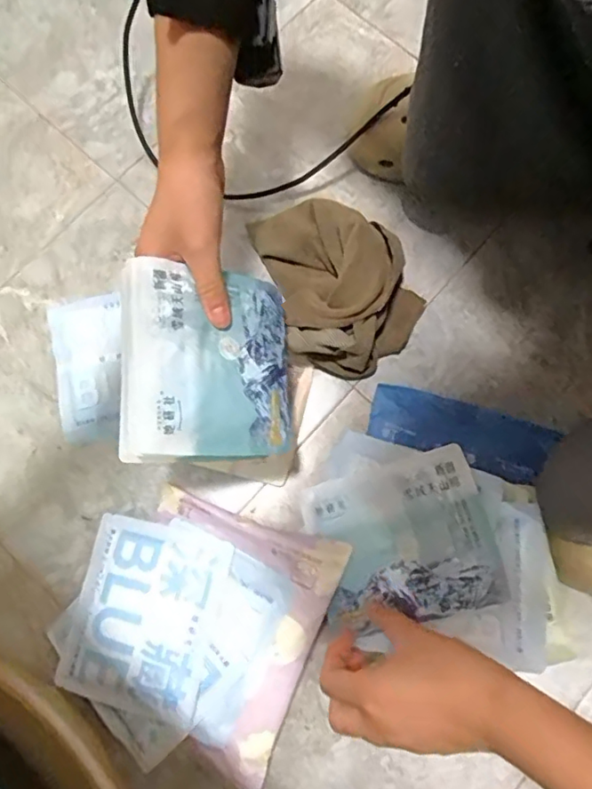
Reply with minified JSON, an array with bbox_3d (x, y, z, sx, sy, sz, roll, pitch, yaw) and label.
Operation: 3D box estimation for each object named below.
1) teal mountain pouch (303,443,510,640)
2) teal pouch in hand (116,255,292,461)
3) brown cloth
[{"bbox_3d":[0.076,0.108,0.418,0.127,0.010,0.114,-16,69,12],"label":"teal mountain pouch"},{"bbox_3d":[-0.060,-0.023,0.388,0.120,0.014,0.131,3,77,-32],"label":"teal pouch in hand"},{"bbox_3d":[0.035,-0.102,0.482,0.125,0.059,0.167,-23,79,-4],"label":"brown cloth"}]

